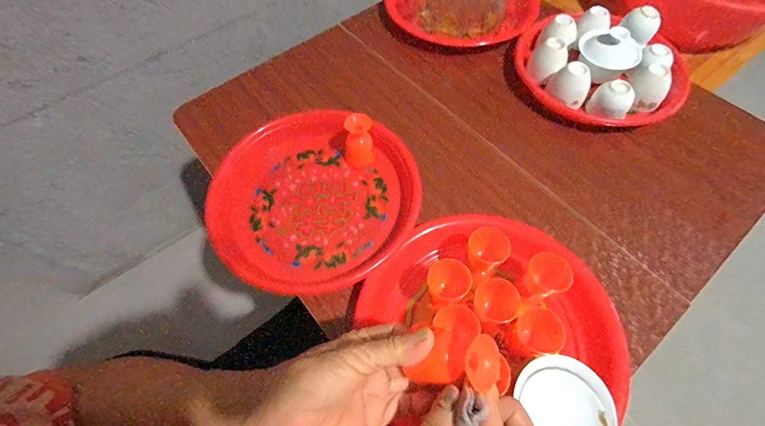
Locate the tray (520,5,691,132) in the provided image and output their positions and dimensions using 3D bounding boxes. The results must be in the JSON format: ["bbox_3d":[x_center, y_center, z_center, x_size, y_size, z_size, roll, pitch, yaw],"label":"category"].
[{"bbox_3d":[0.318,-0.222,0.525,0.230,0.069,0.187,16,63,9],"label":"tray"}]

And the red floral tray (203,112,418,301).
[{"bbox_3d":[-0.088,-0.021,0.444,0.244,0.039,0.236,35,68,17],"label":"red floral tray"}]

